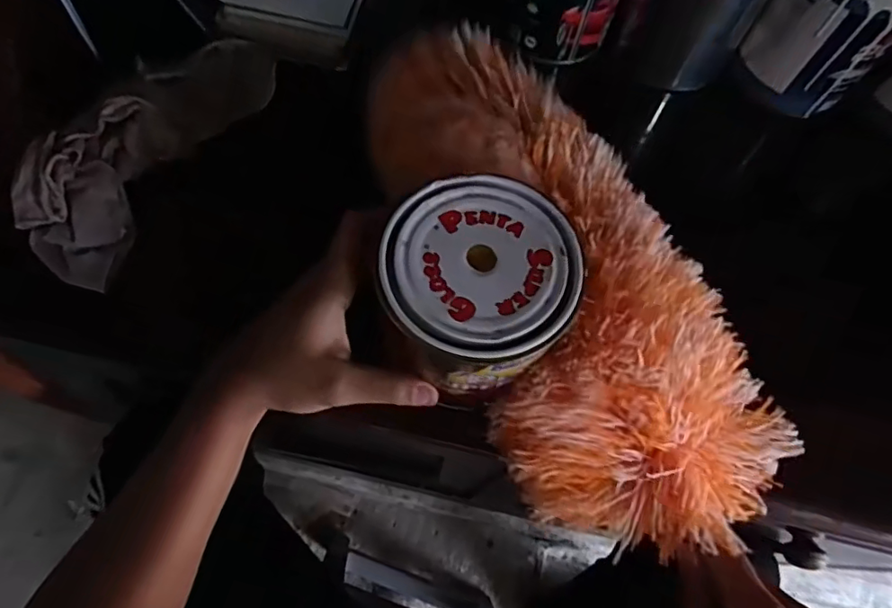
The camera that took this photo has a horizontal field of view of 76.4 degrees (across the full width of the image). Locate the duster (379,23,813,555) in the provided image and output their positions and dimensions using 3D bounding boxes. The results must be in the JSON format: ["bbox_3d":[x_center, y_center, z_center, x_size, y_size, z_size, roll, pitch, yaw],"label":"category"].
[{"bbox_3d":[0.067,-0.027,0.350,0.140,0.076,0.362,-24,76,-11],"label":"duster"}]

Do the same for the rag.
[{"bbox_3d":[-0.236,-0.128,0.439,0.089,0.041,0.229,27,71,8],"label":"rag"}]

